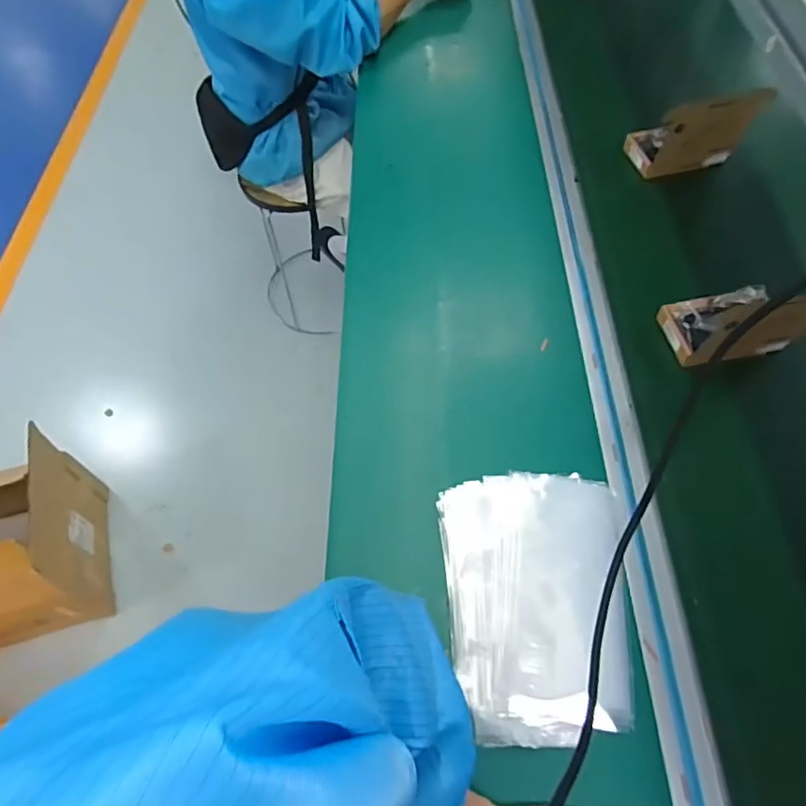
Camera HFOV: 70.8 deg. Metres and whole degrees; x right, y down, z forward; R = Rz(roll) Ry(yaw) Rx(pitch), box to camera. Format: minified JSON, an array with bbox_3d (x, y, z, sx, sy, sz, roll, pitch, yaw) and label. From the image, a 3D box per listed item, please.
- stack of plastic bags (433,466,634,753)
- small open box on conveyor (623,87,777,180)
[{"bbox_3d":[0.134,0.186,0.554,0.178,0.024,0.247,-3,58,3],"label":"stack of plastic bags"},{"bbox_3d":[0.429,-0.413,0.836,0.143,0.122,0.083,-6,70,2],"label":"small open box on conveyor"}]

